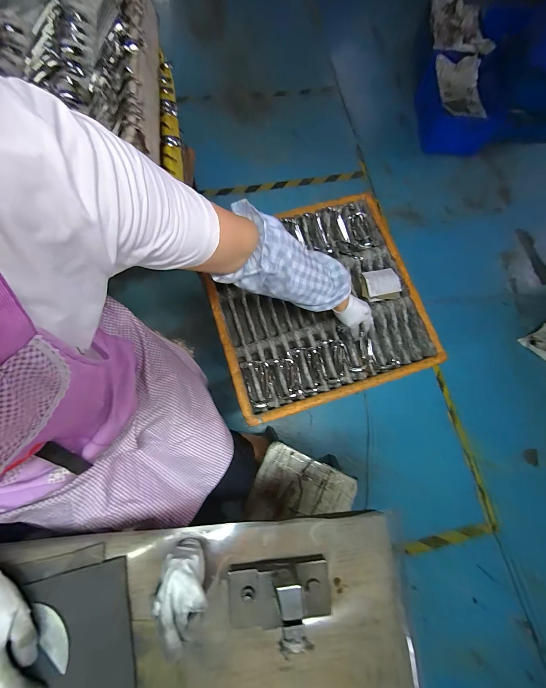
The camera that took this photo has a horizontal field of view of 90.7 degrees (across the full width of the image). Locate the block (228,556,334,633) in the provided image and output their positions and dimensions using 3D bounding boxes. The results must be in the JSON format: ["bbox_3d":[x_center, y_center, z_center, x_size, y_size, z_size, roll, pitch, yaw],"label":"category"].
[{"bbox_3d":[0.009,0.316,0.331,0.128,0.065,0.059,-4,76,-4],"label":"block"}]

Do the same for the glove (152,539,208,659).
[{"bbox_3d":[-0.115,0.310,0.333,0.067,0.063,0.091,21,76,2],"label":"glove"}]

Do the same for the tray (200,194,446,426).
[{"bbox_3d":[0.117,-0.122,0.756,0.553,0.068,0.539,-17,77,-7],"label":"tray"}]

